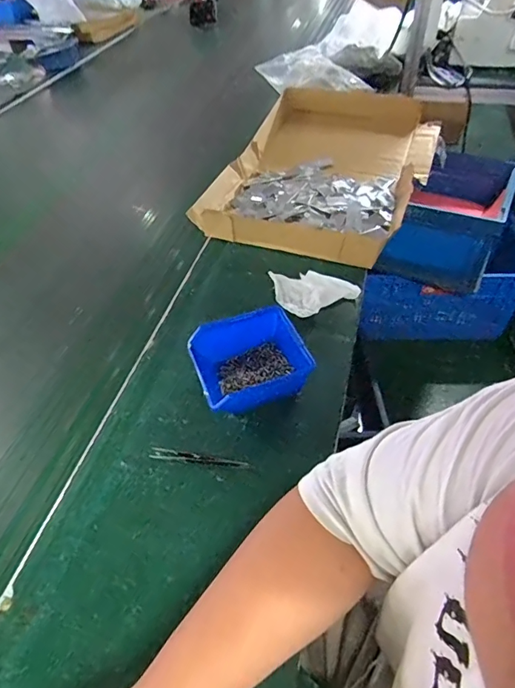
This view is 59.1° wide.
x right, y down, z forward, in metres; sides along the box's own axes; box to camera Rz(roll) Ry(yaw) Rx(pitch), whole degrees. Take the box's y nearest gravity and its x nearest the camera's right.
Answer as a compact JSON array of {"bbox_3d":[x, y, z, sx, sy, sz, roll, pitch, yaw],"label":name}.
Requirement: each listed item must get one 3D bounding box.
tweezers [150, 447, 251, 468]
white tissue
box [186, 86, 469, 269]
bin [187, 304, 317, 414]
[{"bbox_3d":[-0.067,0.133,0.521,0.116,0.004,0.015,8,49,12],"label":"tweezers"},{"bbox_3d":[0.075,-0.093,0.710,0.119,0.020,0.119,-30,52,-21],"label":"white tissue"},{"bbox_3d":[0.123,-0.362,0.906,0.378,0.085,0.517,18,52,20],"label":"box"},{"bbox_3d":[-0.006,0.023,0.580,0.141,0.067,0.134,-19,49,-12],"label":"bin"}]

